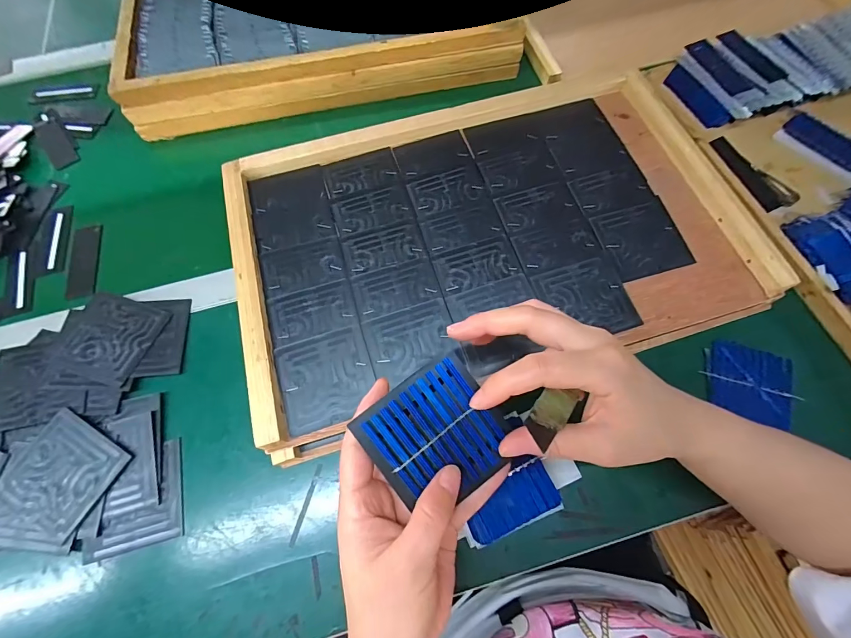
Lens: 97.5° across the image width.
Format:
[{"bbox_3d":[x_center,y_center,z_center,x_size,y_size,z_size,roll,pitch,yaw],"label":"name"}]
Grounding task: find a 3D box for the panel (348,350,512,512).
[{"bbox_3d":[0.008,0.072,0.231,0.077,0.004,0.075,-36,88,-7],"label":"panel"}]

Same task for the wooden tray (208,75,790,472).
[{"bbox_3d":[0.058,-0.089,0.371,0.480,0.040,0.311,-16,68,-4],"label":"wooden tray"}]

